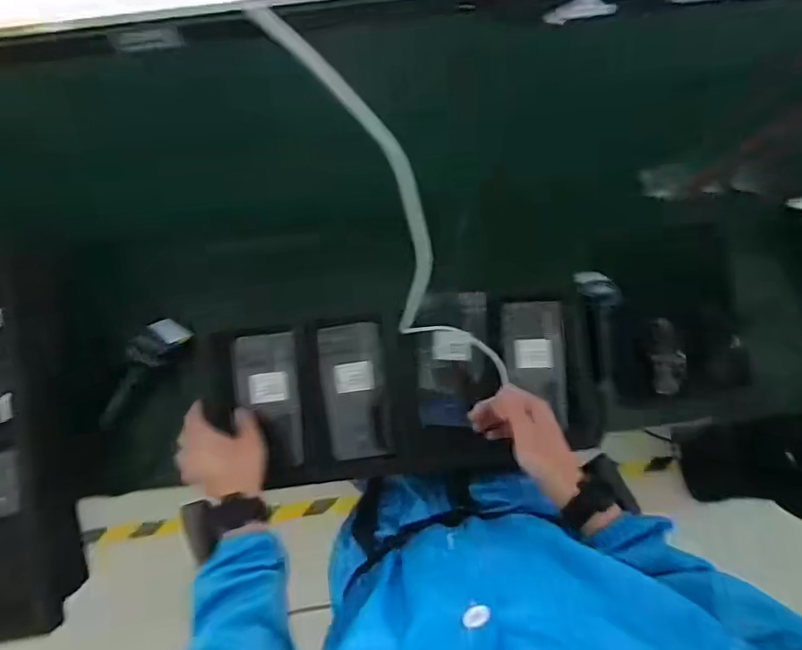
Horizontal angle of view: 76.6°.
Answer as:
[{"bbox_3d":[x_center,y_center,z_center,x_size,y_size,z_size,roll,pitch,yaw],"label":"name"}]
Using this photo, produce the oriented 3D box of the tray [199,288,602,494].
[{"bbox_3d":[0.006,0.080,0.639,0.473,0.036,0.211,-7,84,0],"label":"tray"}]

